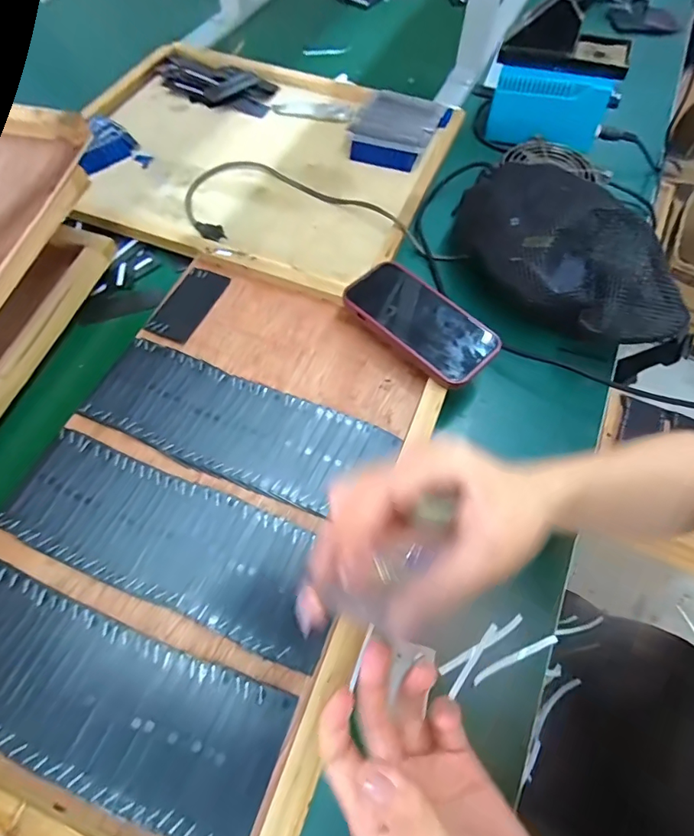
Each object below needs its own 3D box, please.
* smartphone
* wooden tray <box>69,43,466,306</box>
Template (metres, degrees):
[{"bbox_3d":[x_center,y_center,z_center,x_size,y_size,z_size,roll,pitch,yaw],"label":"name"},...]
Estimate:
[{"bbox_3d":[0.071,-0.094,0.440,0.147,0.014,0.077,41,68,19],"label":"smartphone"},{"bbox_3d":[-0.141,-0.362,0.633,0.515,0.059,0.423,22,63,10],"label":"wooden tray"}]

